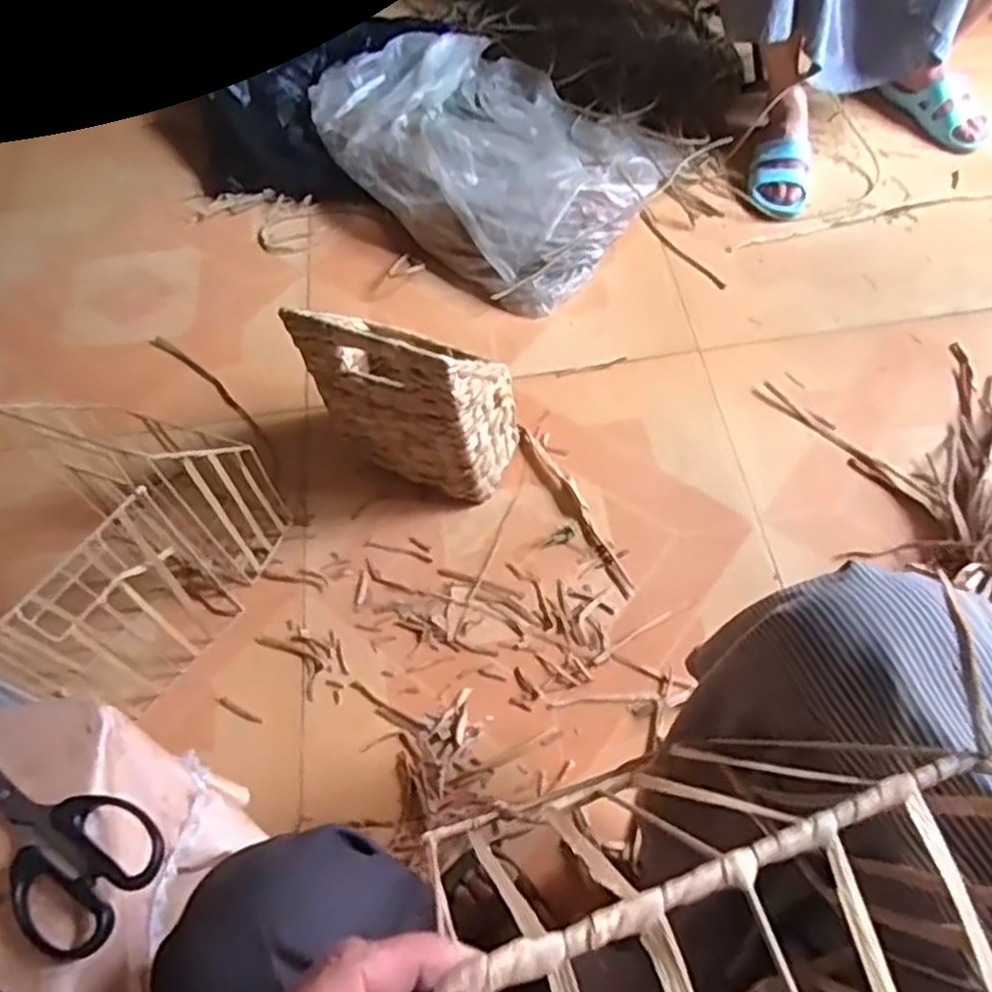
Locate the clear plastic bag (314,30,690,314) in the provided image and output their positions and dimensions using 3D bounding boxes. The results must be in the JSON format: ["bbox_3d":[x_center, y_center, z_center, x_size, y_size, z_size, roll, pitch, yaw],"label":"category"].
[{"bbox_3d":[-0.034,-0.621,1.329,0.648,0.109,0.445,35,67,23],"label":"clear plastic bag"}]

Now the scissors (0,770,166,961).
[{"bbox_3d":[-0.276,0.181,0.430,0.187,0.015,0.074,23,63,18],"label":"scissors"}]

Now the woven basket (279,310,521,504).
[{"bbox_3d":[-0.101,-0.131,0.944,0.224,0.292,0.115,21,62,16],"label":"woven basket"}]

